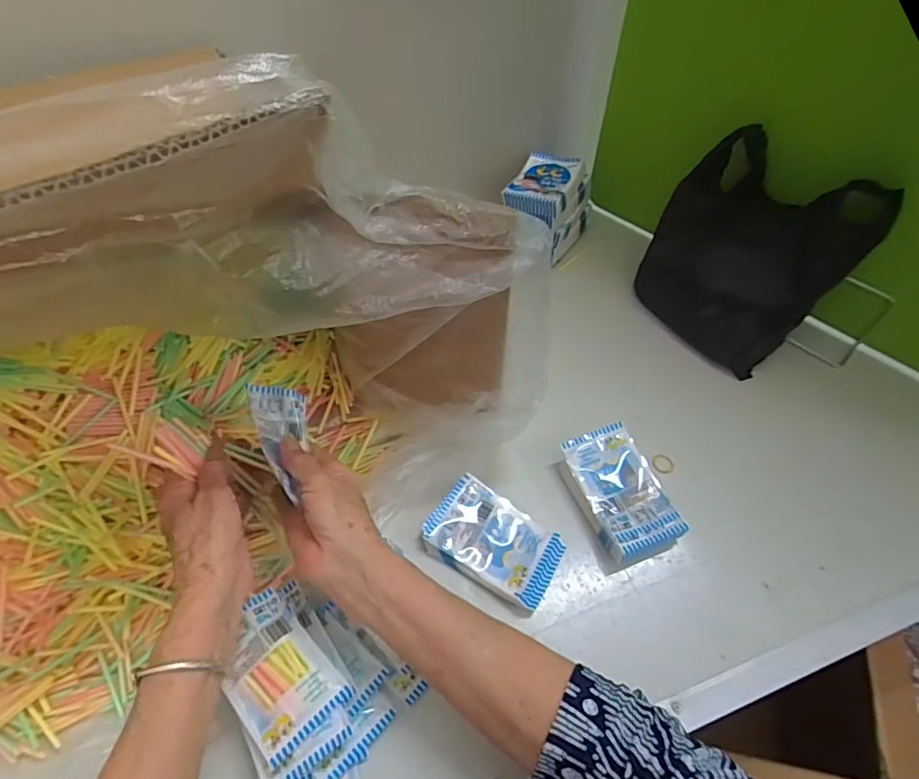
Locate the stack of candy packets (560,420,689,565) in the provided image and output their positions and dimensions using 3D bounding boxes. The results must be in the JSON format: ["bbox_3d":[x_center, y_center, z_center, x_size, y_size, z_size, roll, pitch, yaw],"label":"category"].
[{"bbox_3d":[0.148,0.097,0.506,0.069,0.033,0.122,-18,58,-14],"label":"stack of candy packets"}]

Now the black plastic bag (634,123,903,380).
[{"bbox_3d":[0.309,-0.148,0.591,0.189,0.220,0.044,41,30,18],"label":"black plastic bag"}]

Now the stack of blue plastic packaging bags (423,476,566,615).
[{"bbox_3d":[0.031,0.135,0.482,0.115,0.014,0.074,31,60,19],"label":"stack of blue plastic packaging bags"}]

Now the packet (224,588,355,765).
[{"bbox_3d":[-0.134,0.202,0.392,0.066,0.010,0.102,-36,64,-24],"label":"packet"}]

